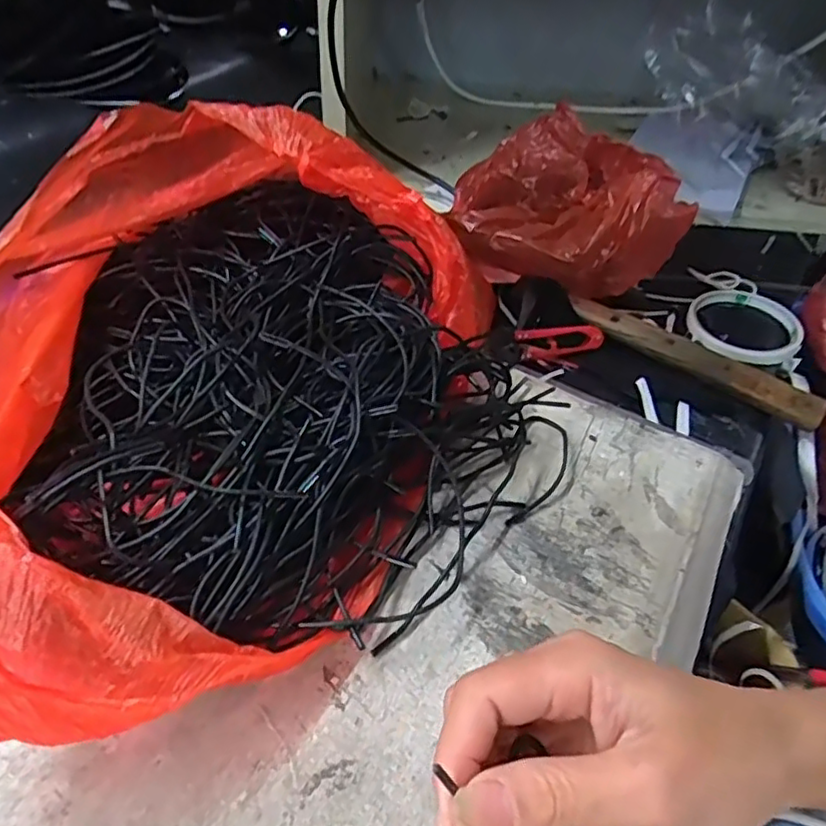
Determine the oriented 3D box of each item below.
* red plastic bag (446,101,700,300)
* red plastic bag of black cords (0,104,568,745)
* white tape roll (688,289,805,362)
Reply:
[{"bbox_3d":[0.126,-0.179,0.538,0.184,0.084,0.198,13,48,7],"label":"red plastic bag"},{"bbox_3d":[-0.104,-0.035,0.345,0.320,0.108,0.320,-31,57,-29],"label":"red plastic bag of black cords"},{"bbox_3d":[0.269,-0.073,0.523,0.084,0.017,0.087,2,48,-3],"label":"white tape roll"}]

